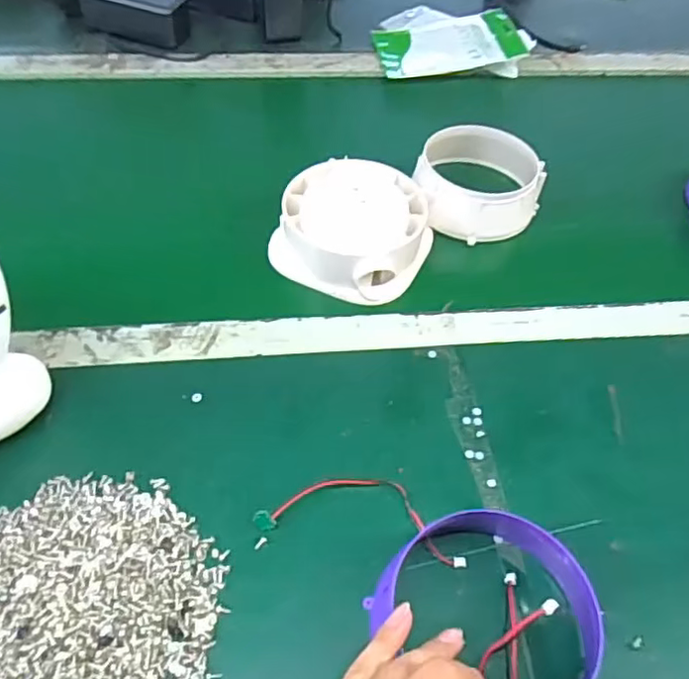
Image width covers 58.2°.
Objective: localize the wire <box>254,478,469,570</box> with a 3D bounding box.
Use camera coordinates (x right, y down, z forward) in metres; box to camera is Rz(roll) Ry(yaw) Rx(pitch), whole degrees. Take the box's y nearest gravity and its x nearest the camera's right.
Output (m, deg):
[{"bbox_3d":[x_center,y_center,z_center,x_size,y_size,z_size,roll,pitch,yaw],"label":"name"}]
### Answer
[{"bbox_3d":[0.013,0.115,0.415,0.137,0.012,0.050,9,50,3],"label":"wire"}]

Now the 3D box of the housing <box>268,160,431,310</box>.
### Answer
[{"bbox_3d":[0.010,-0.106,0.568,0.135,0.043,0.135,18,51,10],"label":"housing"}]

